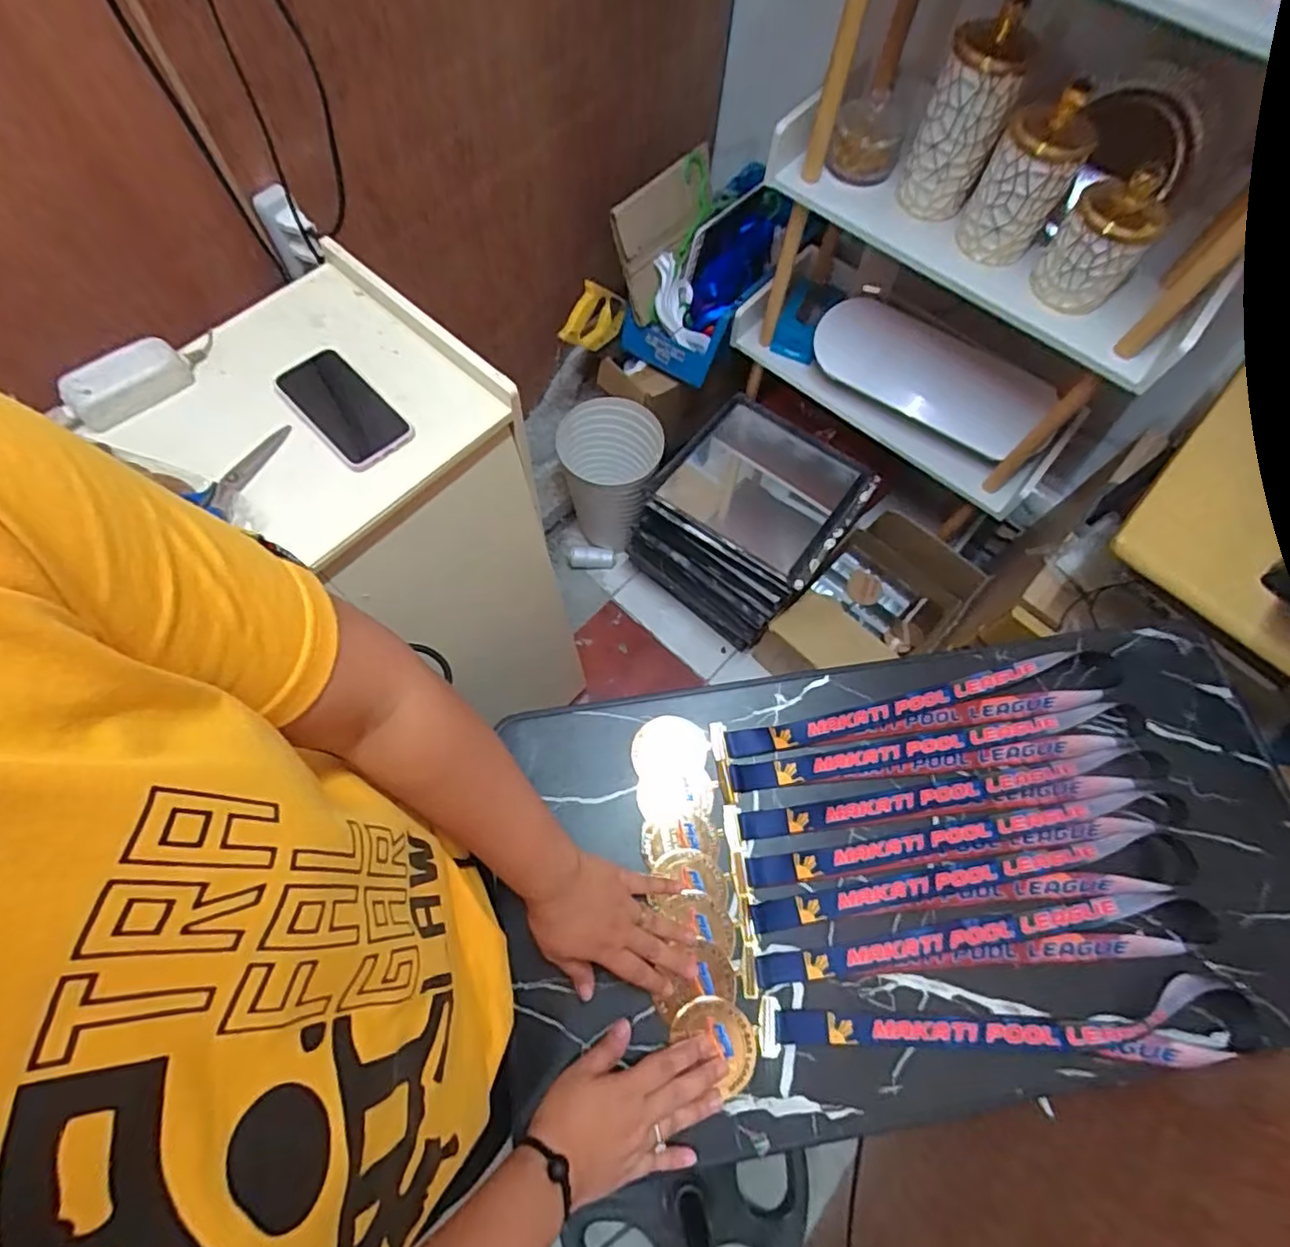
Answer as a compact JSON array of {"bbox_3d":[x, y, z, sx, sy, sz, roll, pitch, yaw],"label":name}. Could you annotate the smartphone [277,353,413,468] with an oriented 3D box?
[{"bbox_3d":[-0.302,-0.214,0.622,0.075,0.009,0.143,-42,75,-17],"label":"smartphone"}]

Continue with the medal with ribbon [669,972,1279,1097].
[{"bbox_3d":[0.282,0.358,0.553,0.501,0.018,0.071,0,68,-2],"label":"medal with ribbon"}]

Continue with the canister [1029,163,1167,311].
[{"bbox_3d":[0.581,-0.482,0.805,0.105,0.134,0.101,36,71,12],"label":"canister"}]

